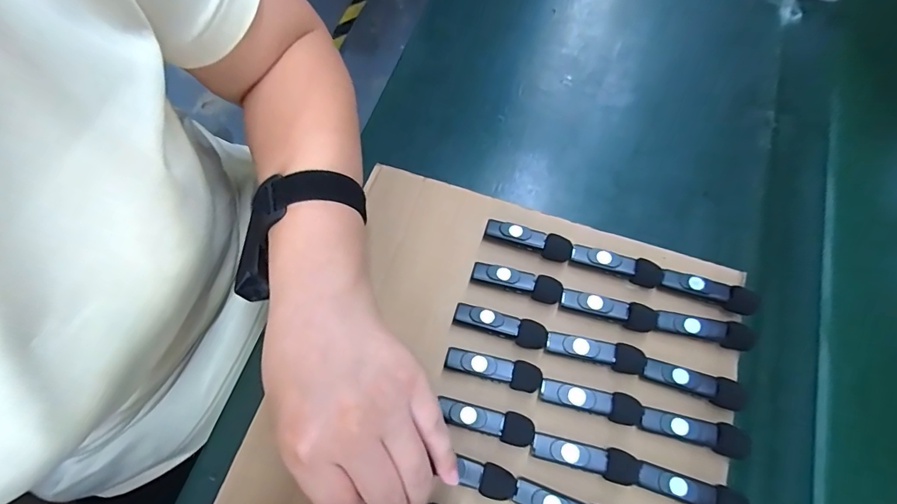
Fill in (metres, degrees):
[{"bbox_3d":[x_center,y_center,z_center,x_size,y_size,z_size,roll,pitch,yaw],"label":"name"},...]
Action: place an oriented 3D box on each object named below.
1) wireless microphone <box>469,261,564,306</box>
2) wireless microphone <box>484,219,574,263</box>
[{"bbox_3d":[0.050,0.022,0.316,0.064,0.014,0.017,17,70,3],"label":"wireless microphone"},{"bbox_3d":[0.060,-0.009,0.329,0.065,0.013,0.016,19,70,4],"label":"wireless microphone"}]

